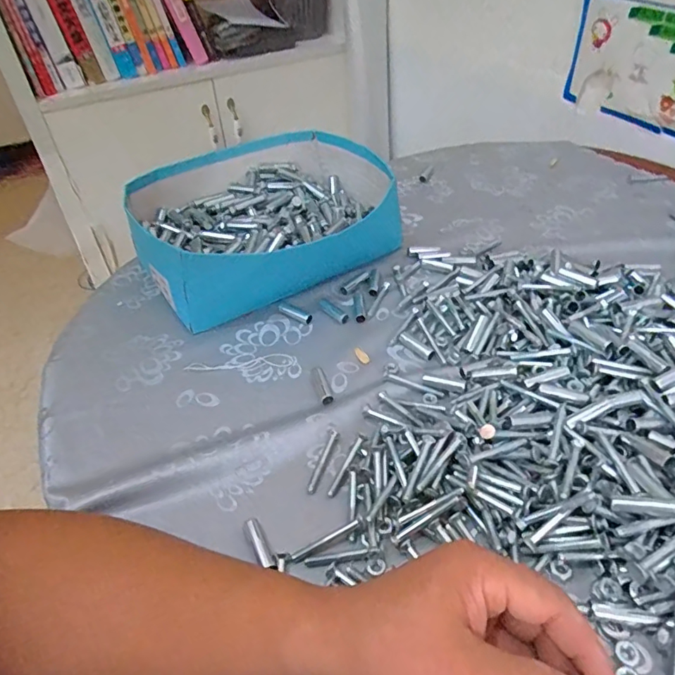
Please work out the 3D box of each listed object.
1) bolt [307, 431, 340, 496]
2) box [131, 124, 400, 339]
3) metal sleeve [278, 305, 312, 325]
[{"bbox_3d":[-0.011,0.098,0.404,0.009,0.004,0.060,9,44,16],"label":"bolt"},{"bbox_3d":[-0.080,-0.145,0.612,0.306,0.088,0.255,-25,46,-20],"label":"box"},{"bbox_3d":[-0.045,-0.025,0.538,0.042,0.009,0.013,23,49,28],"label":"metal sleeve"}]

